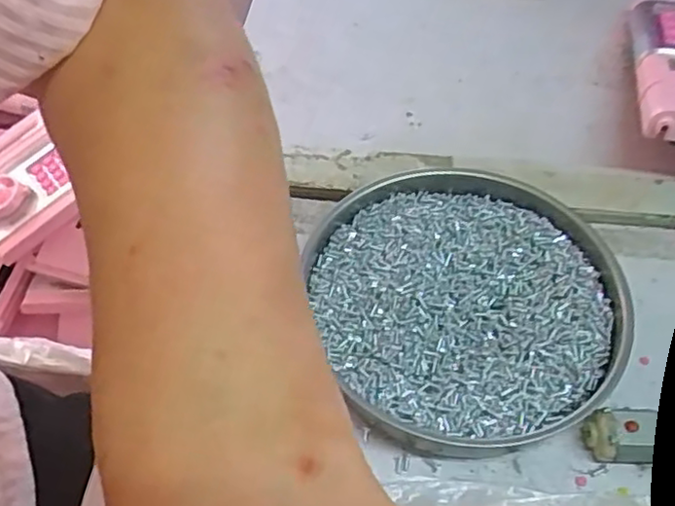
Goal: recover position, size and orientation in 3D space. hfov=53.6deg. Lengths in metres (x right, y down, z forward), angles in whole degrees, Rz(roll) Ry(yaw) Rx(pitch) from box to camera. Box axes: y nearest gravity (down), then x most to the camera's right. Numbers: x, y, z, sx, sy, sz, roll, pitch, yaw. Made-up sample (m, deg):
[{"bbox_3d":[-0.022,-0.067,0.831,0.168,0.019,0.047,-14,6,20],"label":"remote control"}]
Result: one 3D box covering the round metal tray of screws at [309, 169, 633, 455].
[{"bbox_3d":[0.057,0.019,0.292,0.129,0.017,0.131,0,52,0],"label":"round metal tray of screws"}]

